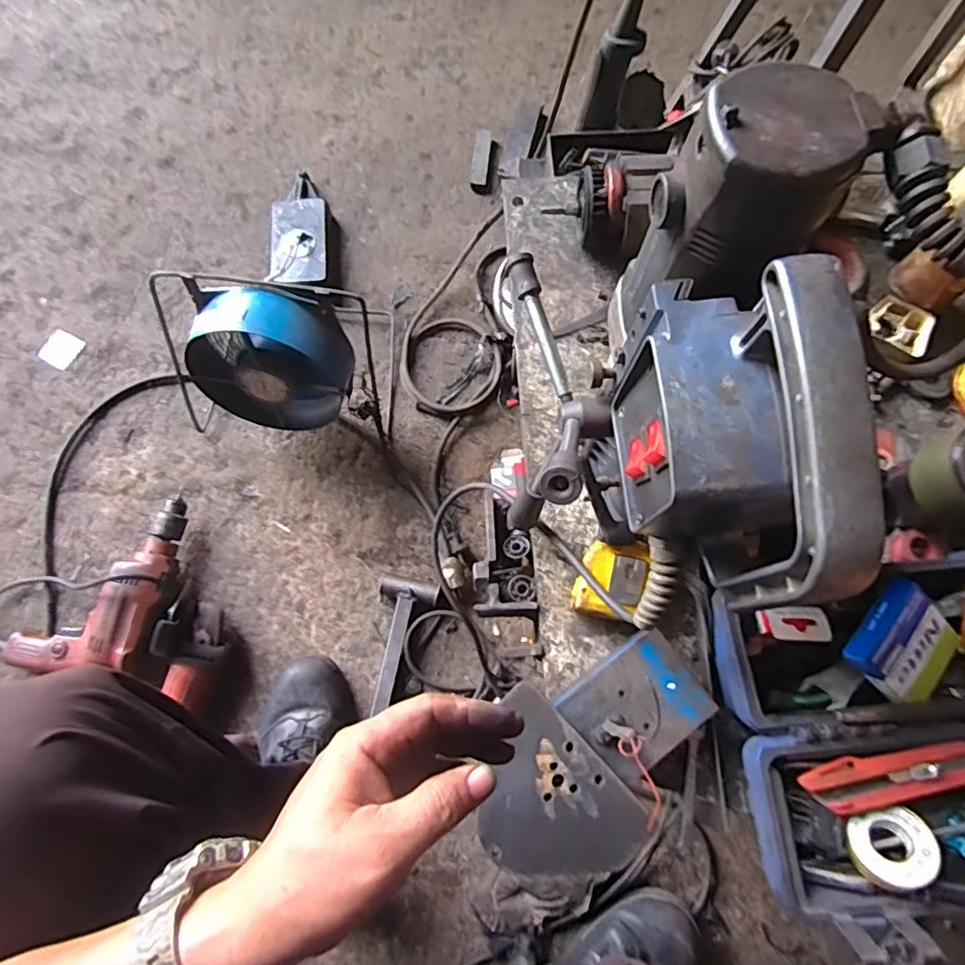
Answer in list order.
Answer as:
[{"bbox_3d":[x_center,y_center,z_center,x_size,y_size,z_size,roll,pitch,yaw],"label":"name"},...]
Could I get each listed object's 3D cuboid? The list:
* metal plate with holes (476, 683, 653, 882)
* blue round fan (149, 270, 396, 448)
[{"bbox_3d":[0.046,0.236,0.428,0.101,0.007,0.135,-43,74,-11],"label":"metal plate with holes"},{"bbox_3d":[-0.288,-0.189,0.818,0.295,0.252,0.183,1,75,-2],"label":"blue round fan"}]

